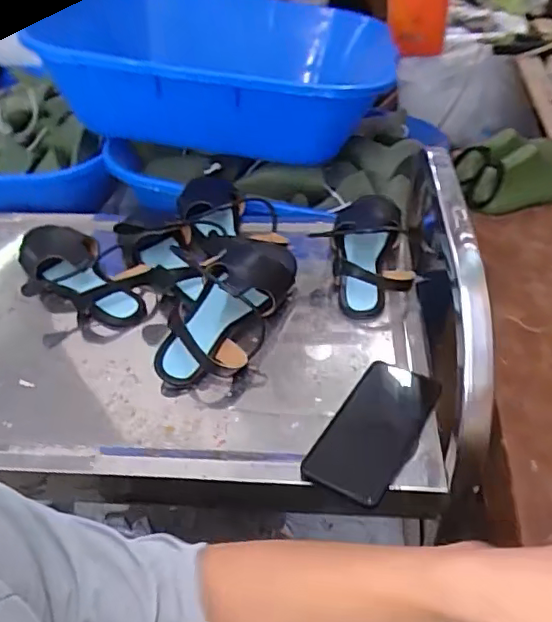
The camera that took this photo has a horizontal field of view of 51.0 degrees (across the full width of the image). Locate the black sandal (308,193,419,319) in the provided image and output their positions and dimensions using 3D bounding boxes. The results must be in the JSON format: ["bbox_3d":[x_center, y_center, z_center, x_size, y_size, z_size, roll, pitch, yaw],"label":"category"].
[{"bbox_3d":[0.111,-0.079,0.755,0.113,0.055,0.221,0,40,5],"label":"black sandal"}]

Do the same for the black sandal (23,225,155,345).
[{"bbox_3d":[-0.263,-0.043,0.765,0.243,0.066,0.120,28,50,33],"label":"black sandal"}]

